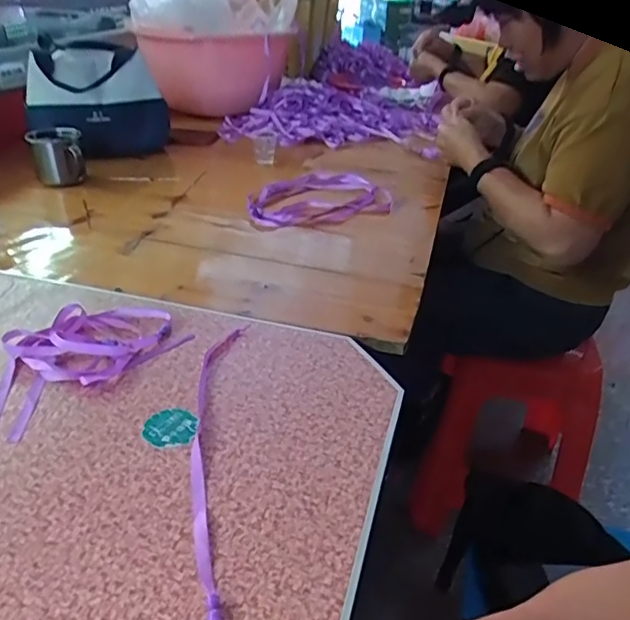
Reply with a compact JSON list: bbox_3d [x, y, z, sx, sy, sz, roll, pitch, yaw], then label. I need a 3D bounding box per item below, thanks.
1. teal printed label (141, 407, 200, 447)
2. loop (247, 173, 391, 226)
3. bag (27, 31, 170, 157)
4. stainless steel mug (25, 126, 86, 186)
[{"bbox_3d":[-0.122,0.098,0.475,0.045,0.004,0.044,5,32,3],"label":"teal printed label"},{"bbox_3d":[-0.003,-0.194,0.933,0.233,0.022,0.196,-14,36,-25],"label":"loop"},{"bbox_3d":[-0.428,-0.414,1.108,0.258,0.196,0.123,-9,34,-19],"label":"bag"},{"bbox_3d":[-0.440,-0.257,0.958,0.083,0.087,0.077,-12,35,-23],"label":"stainless steel mug"}]

